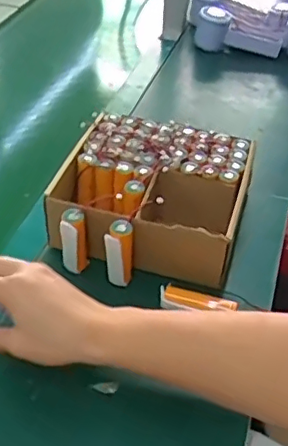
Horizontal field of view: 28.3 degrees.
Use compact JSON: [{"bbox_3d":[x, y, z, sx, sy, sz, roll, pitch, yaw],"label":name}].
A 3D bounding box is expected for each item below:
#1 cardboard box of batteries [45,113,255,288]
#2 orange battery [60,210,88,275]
[{"bbox_3d":[0.010,-0.028,0.619,0.189,0.071,0.194,11,42,12],"label":"cardboard box of batteries"},{"bbox_3d":[-0.069,0.019,0.563,0.024,0.066,0.023,-6,41,-7],"label":"orange battery"}]

